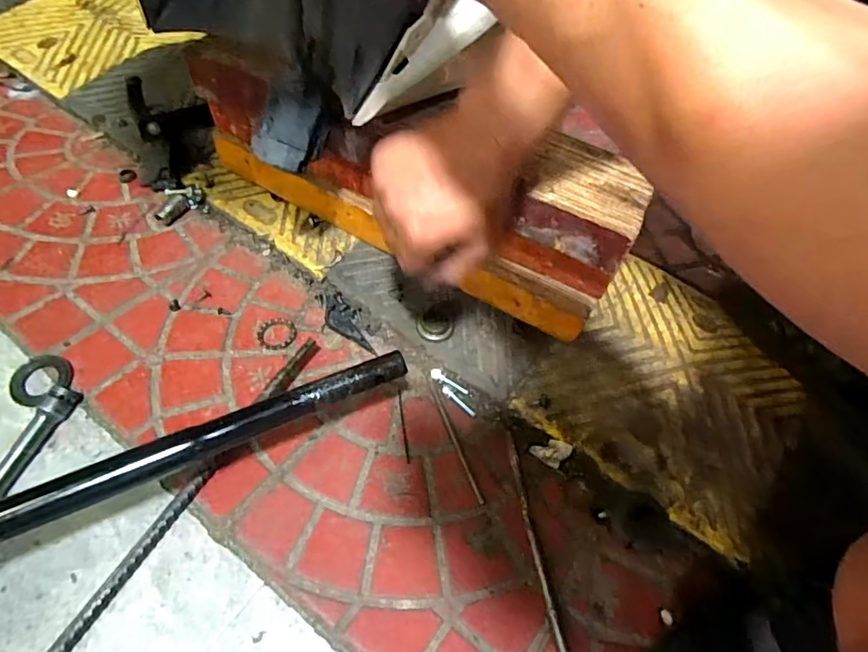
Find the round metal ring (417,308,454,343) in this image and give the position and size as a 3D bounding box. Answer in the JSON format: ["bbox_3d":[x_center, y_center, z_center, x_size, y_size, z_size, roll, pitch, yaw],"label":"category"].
[{"bbox_3d":[0.001,0.000,0.558,0.038,0.006,0.040,2,56,-4],"label":"round metal ring"}]

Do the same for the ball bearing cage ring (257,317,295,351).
[{"bbox_3d":[-0.165,0.008,0.547,0.039,0.004,0.039,2,56,-4],"label":"ball bearing cage ring"}]

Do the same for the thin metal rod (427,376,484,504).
[{"bbox_3d":[0.018,0.106,0.502,0.006,0.004,0.134,-16,59,-16],"label":"thin metal rod"}]

